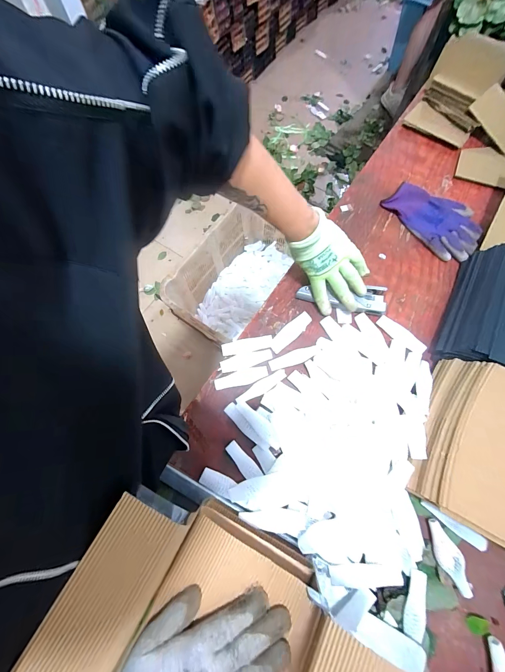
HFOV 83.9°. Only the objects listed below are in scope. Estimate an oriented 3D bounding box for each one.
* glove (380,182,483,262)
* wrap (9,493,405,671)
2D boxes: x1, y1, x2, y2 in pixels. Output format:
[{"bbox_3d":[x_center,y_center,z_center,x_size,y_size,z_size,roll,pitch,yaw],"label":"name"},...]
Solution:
[{"bbox_3d":[0.365,-0.234,0.559,0.114,0.025,0.187,-36,74,-10],"label":"glove"},{"bbox_3d":[-0.045,0.305,0.246,0.279,0.115,0.215,28,74,10],"label":"wrap"}]

